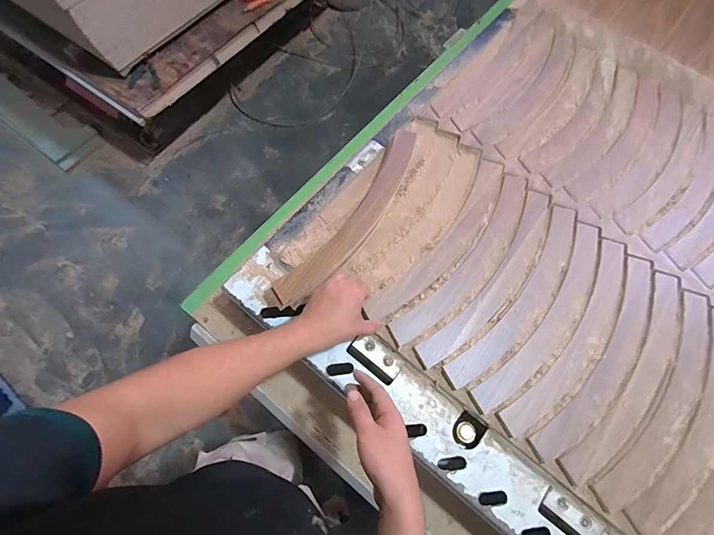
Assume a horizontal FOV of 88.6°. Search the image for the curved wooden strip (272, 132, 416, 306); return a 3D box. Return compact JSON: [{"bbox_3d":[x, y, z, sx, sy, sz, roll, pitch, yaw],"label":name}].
[{"bbox_3d":[0.002,-0.098,0.710,0.076,0.036,0.425,33,70,9],"label":"curved wooden strip"}]

